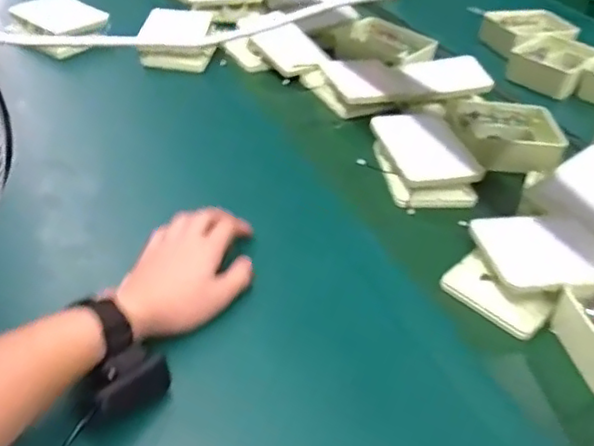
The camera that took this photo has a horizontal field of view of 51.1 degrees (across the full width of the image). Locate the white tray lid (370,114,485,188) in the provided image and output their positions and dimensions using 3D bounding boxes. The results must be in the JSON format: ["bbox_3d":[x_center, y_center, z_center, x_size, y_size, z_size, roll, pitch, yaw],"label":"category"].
[{"bbox_3d":[0.162,-0.097,0.780,0.098,0.020,0.129,-7,41,-15],"label":"white tray lid"}]

